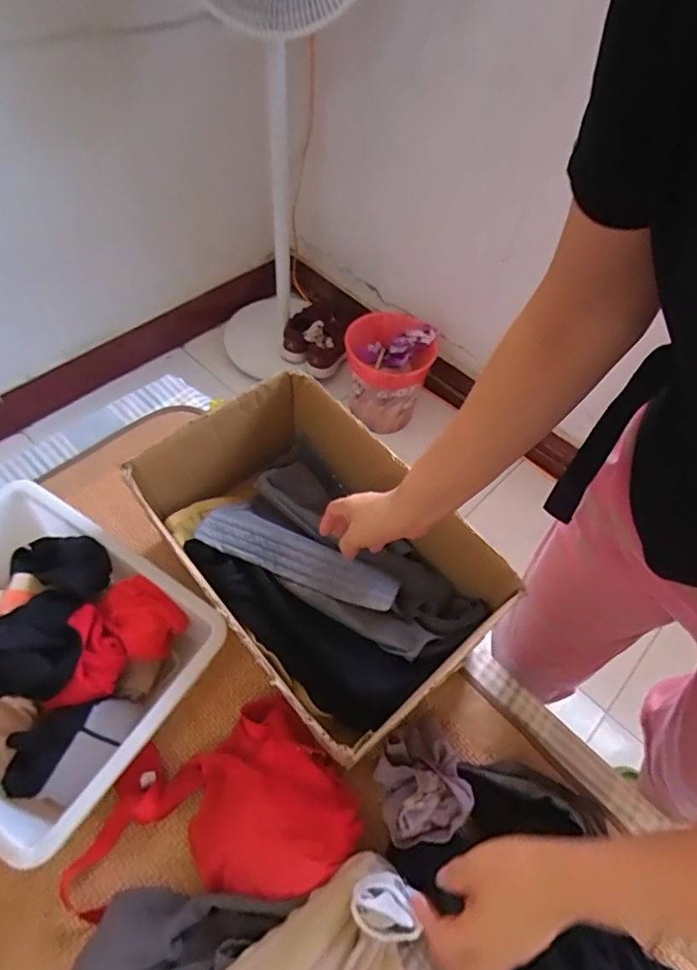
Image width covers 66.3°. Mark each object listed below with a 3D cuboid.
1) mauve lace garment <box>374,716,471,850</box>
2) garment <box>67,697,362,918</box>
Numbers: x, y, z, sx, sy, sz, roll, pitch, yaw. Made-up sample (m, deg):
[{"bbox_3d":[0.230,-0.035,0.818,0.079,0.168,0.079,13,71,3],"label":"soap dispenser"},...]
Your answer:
[{"bbox_3d":[0.083,0.328,0.597,0.098,0.060,0.116,-8,57,-10],"label":"mauve lace garment"},{"bbox_3d":[-0.149,0.357,0.571,0.299,0.053,0.191,-18,59,-16],"label":"garment"}]

